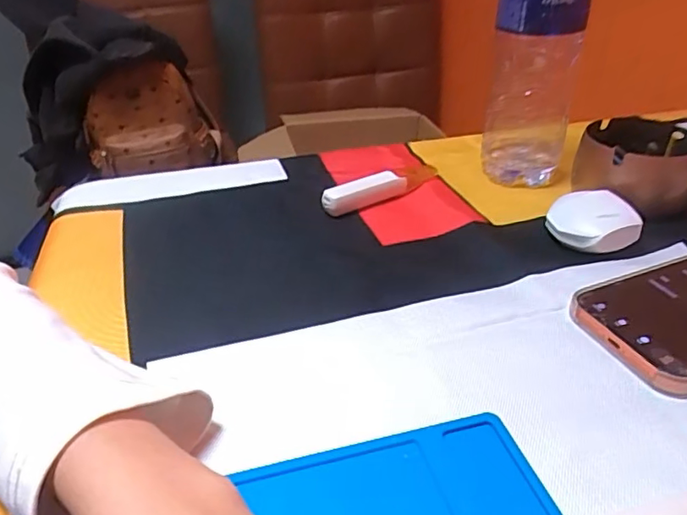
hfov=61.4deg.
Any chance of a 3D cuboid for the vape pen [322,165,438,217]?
[{"bbox_3d":[0.034,-0.057,0.460,0.107,0.020,0.017,-21,37,-26],"label":"vape pen"}]

